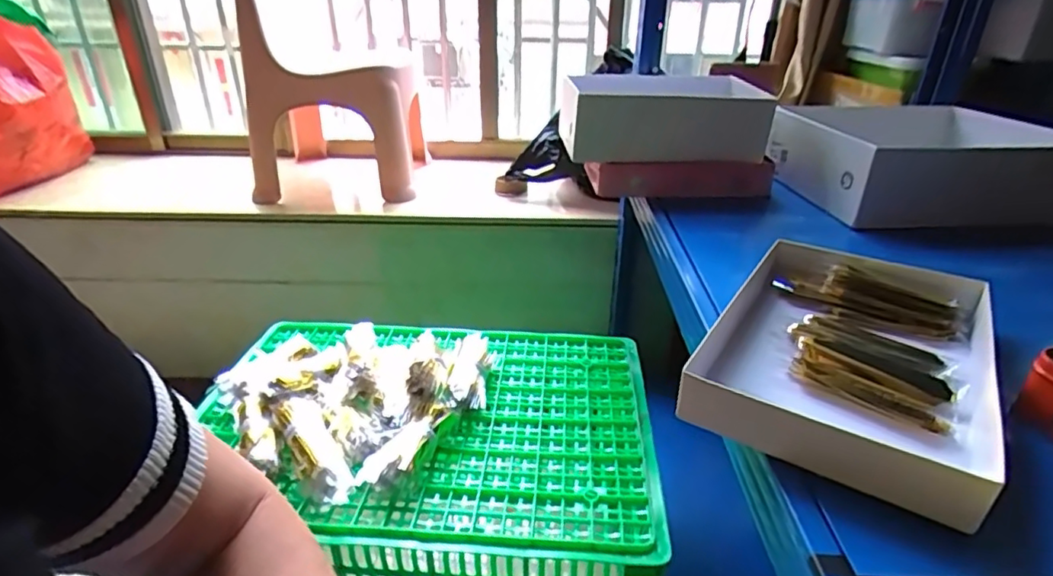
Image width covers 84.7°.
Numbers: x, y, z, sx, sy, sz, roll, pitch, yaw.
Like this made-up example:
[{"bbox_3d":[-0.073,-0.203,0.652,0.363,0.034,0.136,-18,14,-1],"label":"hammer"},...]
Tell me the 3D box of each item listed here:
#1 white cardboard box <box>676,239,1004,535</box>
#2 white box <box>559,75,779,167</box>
[{"bbox_3d":[0.293,0.056,0.529,0.223,0.054,0.329,18,32,29],"label":"white cardboard box"},{"bbox_3d":[0.226,-0.301,1.006,0.317,0.106,0.239,-1,28,-3],"label":"white box"}]

